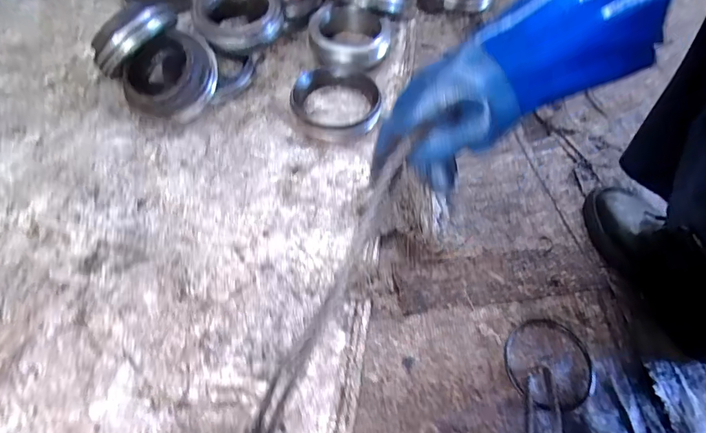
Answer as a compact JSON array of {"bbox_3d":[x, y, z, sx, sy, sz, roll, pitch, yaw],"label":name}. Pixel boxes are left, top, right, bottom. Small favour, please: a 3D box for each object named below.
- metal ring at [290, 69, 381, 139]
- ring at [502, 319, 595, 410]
[{"bbox_3d":[-0.030,-0.199,0.717,0.150,0.039,0.150,2,57,-4],"label":"metal ring"},{"bbox_3d":[0.246,0.183,0.519,0.112,0.004,0.110,2,57,-4],"label":"ring"}]

